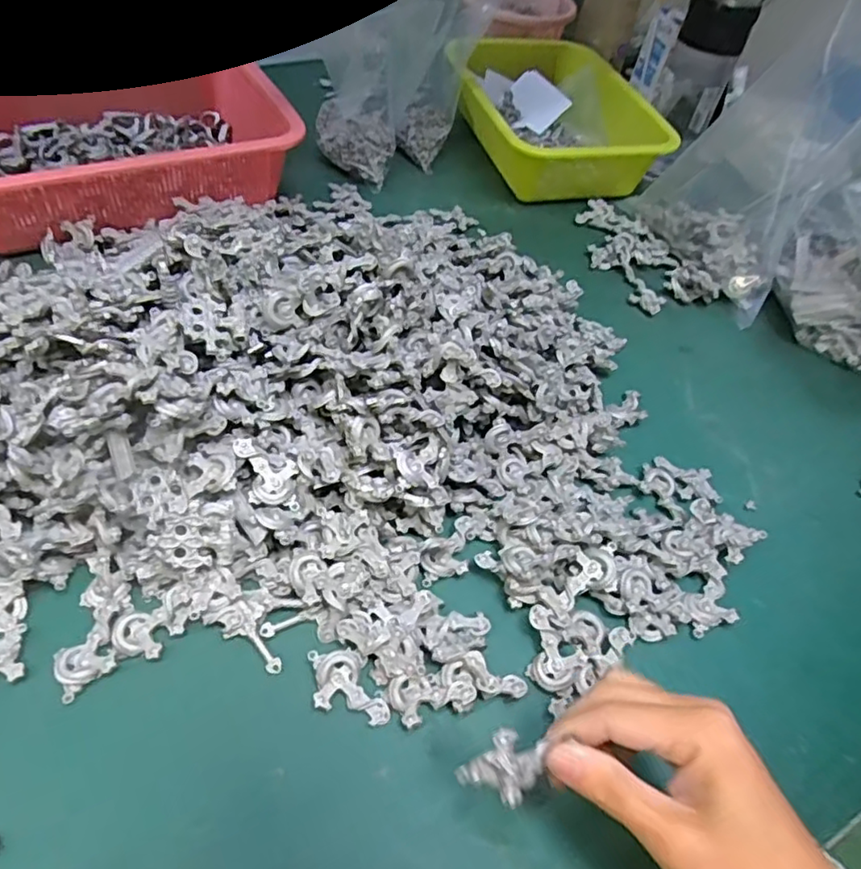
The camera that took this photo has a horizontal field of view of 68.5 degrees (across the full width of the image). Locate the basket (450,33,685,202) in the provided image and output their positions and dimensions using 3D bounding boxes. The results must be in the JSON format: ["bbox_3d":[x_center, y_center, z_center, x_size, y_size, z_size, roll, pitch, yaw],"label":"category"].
[{"bbox_3d":[0.131,-0.364,0.728,0.198,0.077,0.241,-8,54,-14],"label":"basket"}]

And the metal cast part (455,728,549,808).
[{"bbox_3d":[0.029,0.135,0.257,0.033,0.024,0.020,10,48,2],"label":"metal cast part"}]

